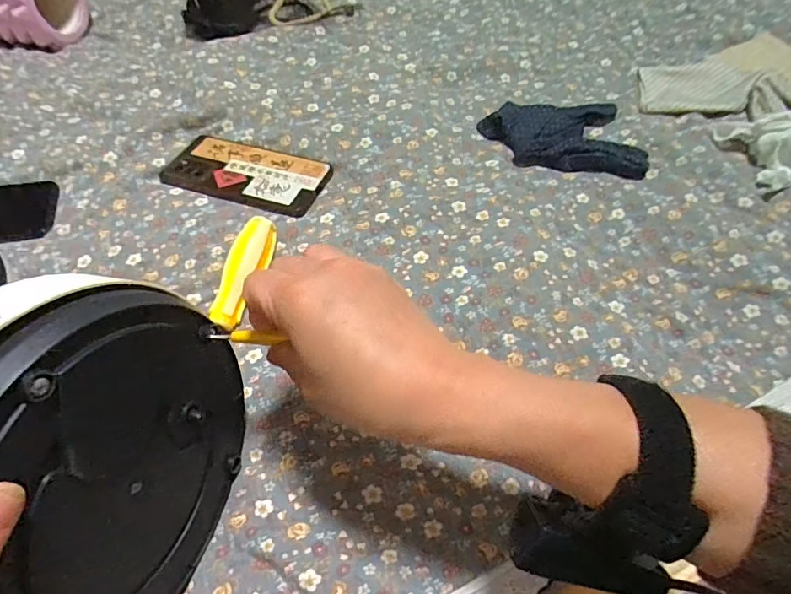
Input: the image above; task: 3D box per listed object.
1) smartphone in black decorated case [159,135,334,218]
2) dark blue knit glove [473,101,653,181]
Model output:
[{"bbox_3d":[-0.152,-0.130,0.485,0.166,0.009,0.084,17,56,13],"label":"smartphone in black decorated case"},{"bbox_3d":[0.169,-0.164,0.488,0.152,0.019,0.101,1,54,2],"label":"dark blue knit glove"}]

